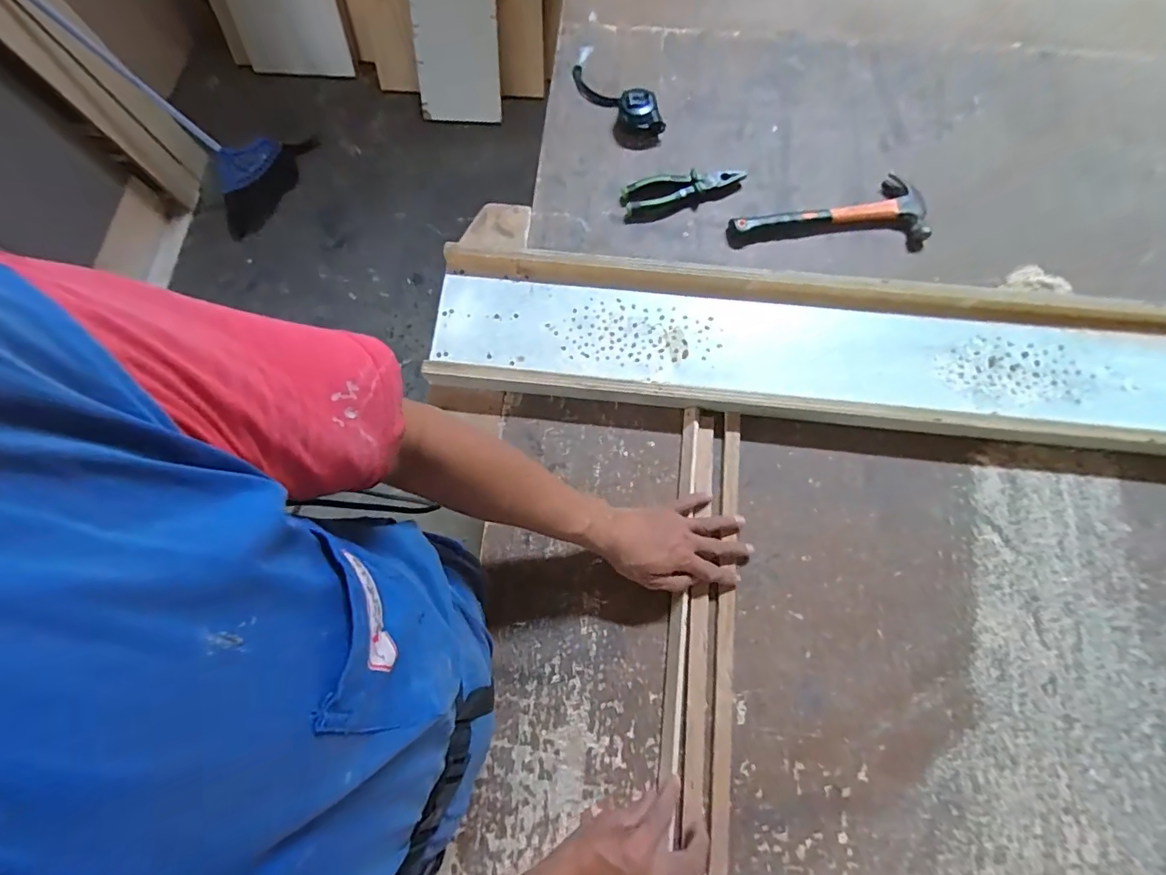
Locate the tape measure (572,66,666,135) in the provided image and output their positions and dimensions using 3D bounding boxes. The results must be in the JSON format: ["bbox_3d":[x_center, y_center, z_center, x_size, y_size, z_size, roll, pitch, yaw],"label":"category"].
[{"bbox_3d":[0.053,-0.515,0.751,0.059,0.033,0.175,-41,79,-8],"label":"tape measure"}]

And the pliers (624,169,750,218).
[{"bbox_3d":[0.143,-0.365,0.719,0.175,0.017,0.042,-15,76,-2],"label":"pliers"}]

